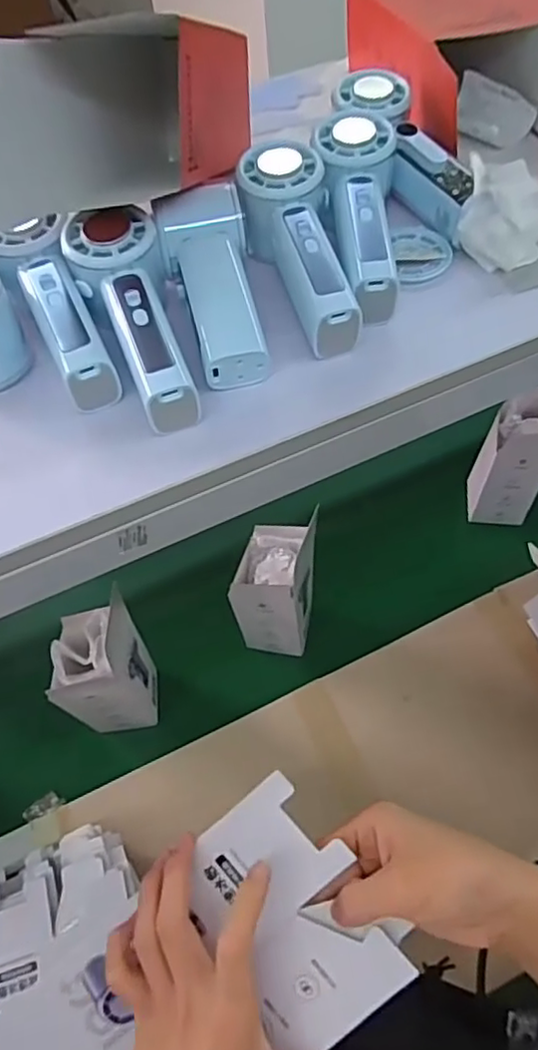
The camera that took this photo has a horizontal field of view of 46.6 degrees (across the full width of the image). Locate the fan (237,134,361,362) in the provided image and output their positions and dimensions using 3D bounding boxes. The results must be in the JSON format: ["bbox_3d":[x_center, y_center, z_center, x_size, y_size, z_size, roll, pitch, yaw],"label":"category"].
[{"bbox_3d":[0.023,-0.177,0.414,0.057,0.053,0.157,-15,70,-5],"label":"fan"}]

